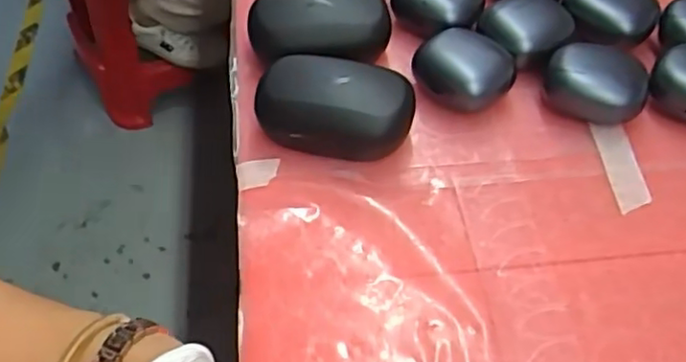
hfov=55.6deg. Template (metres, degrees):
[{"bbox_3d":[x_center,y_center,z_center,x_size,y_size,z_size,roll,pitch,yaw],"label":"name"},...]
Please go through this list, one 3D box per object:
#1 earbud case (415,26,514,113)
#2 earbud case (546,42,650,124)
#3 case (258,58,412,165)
[{"bbox_3d":[0.073,-0.066,0.397,0.046,0.031,0.051,-38,61,-26],"label":"earbud case"},{"bbox_3d":[0.149,-0.056,0.389,0.054,0.034,0.036,9,53,6],"label":"earbud case"},{"bbox_3d":[-0.003,-0.039,0.364,0.080,0.037,0.048,15,54,11],"label":"case"}]

